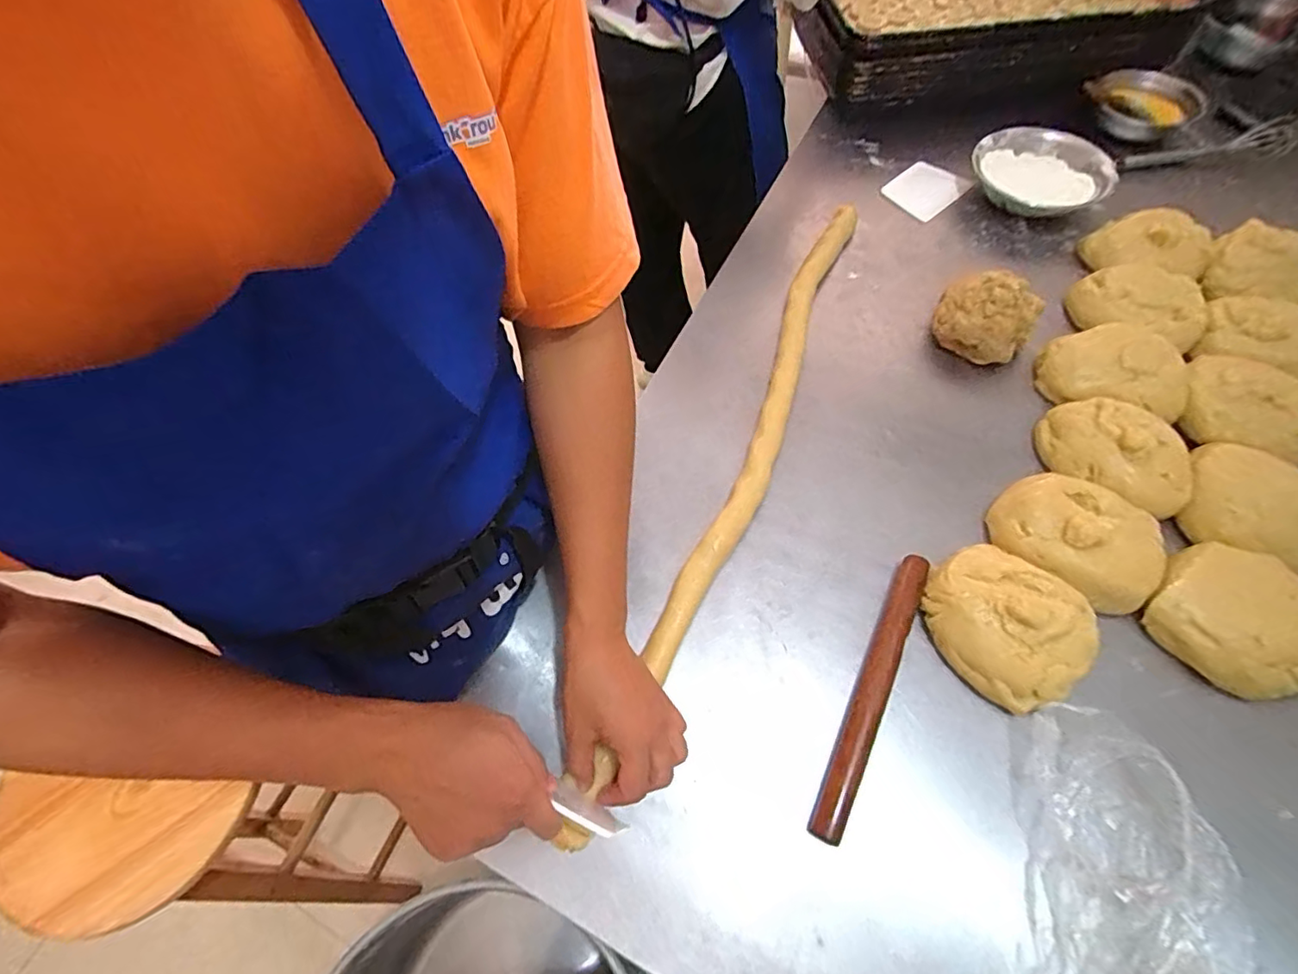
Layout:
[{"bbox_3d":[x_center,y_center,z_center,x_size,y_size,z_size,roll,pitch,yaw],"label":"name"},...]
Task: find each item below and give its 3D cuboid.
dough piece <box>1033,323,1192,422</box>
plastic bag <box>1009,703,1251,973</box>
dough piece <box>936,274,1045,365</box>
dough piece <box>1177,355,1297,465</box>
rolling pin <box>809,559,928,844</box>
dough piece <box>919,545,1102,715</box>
[{"bbox_3d":[0.553,-0.145,0.675,0.143,0.046,0.125,9,63,9],"label":"dough piece"},{"bbox_3d":[0.369,0.300,0.433,0.128,0.065,0.237,10,63,9],"label":"plastic bag"},{"bbox_3d":[0.423,-0.217,0.708,0.109,0.074,0.100,31,68,19],"label":"dough piece"},{"bbox_3d":[0.685,-0.088,0.630,0.135,0.039,0.123,17,64,13],"label":"dough piece"},{"bbox_3d":[0.212,0.187,0.531,0.029,0.021,0.275,24,66,16],"label":"rolling pin"},{"bbox_3d":[0.339,0.127,0.536,0.144,0.054,0.132,39,71,22],"label":"dough piece"}]

